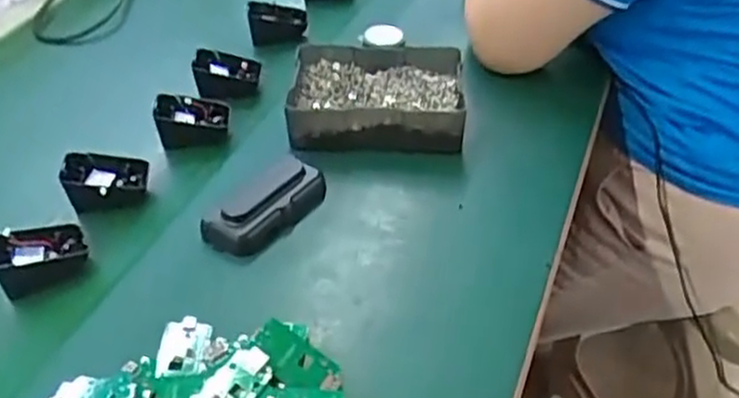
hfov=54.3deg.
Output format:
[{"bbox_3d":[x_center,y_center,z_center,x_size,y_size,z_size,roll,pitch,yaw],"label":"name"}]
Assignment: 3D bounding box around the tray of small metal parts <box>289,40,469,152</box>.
[{"bbox_3d":[0.008,-0.092,0.680,0.172,0.047,0.133,-2,40,4],"label":"tray of small metal parts"}]

